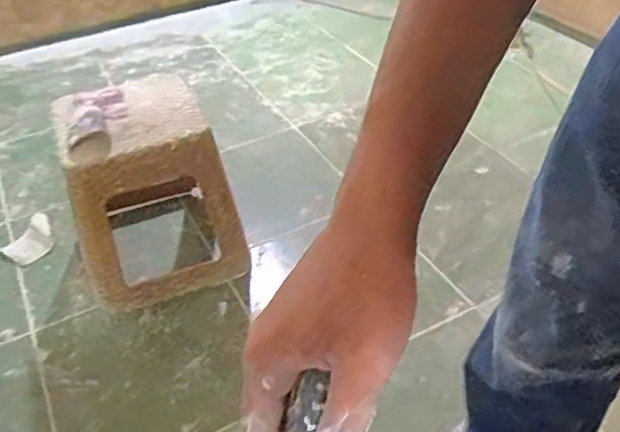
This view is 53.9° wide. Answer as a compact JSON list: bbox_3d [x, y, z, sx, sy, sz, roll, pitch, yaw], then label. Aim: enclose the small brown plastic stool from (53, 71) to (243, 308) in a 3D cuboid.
[{"bbox_3d":[-0.348,-0.062,1.320,0.287,0.390,0.348,-17,41,-15],"label":"small brown plastic stool"}]

